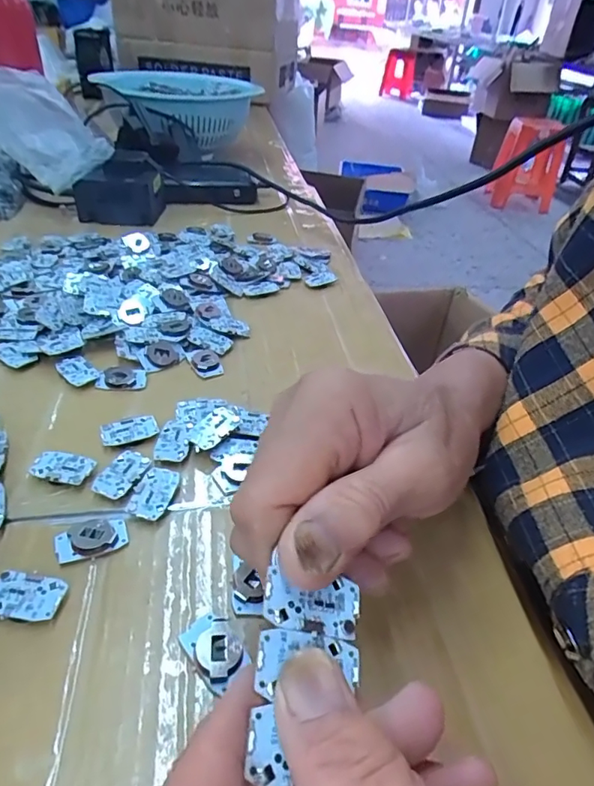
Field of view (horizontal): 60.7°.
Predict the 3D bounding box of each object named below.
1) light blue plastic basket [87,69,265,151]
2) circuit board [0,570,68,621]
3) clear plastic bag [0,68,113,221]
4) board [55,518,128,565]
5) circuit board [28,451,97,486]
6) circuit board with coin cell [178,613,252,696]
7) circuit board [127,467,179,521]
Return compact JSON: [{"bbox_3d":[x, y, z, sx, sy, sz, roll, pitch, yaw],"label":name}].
[{"bbox_3d":[-0.160,-0.397,0.708,0.187,0.066,0.181,-23,48,-32],"label":"light blue plastic basket"},{"bbox_3d":[-0.108,0.082,0.202,0.030,0.005,0.017,7,39,1],"label":"circuit board"},{"bbox_3d":[-0.272,-0.250,0.506,0.139,0.112,0.118,-18,45,-28],"label":"clear plastic bag"},{"bbox_3d":[-0.092,0.065,0.226,0.029,0.005,0.019,-10,42,-20],"label":"board"},{"bbox_3d":[-0.117,0.038,0.255,0.029,0.006,0.018,14,39,9],"label":"circuit board"},{"bbox_3d":[-0.031,0.097,0.194,0.018,0.006,0.027,-21,46,-30],"label":"circuit board with coin cell"},{"bbox_3d":[-0.069,0.048,0.246,0.018,0.004,0.028,11,39,6],"label":"circuit board"}]

